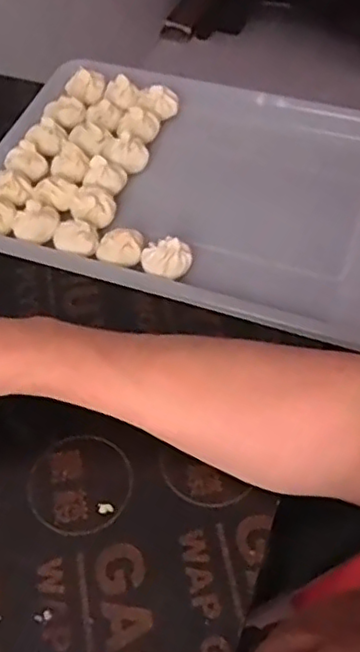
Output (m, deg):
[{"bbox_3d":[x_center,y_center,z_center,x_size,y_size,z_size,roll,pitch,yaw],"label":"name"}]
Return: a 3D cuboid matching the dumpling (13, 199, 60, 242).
[{"bbox_3d":[-0.110,-0.080,0.488,0.034,0.017,0.027,-16,56,-10],"label":"dumpling"}]

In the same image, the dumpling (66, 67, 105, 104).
[{"bbox_3d":[-0.085,-0.219,0.584,0.036,0.021,0.025,9,56,7],"label":"dumpling"}]

